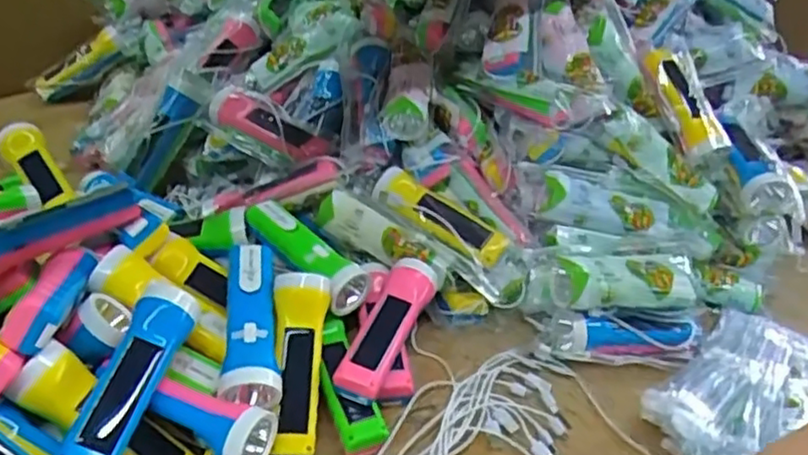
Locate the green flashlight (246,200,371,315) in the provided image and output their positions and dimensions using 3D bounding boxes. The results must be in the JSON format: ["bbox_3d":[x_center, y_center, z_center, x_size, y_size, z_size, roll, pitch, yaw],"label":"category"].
[{"bbox_3d":[-0.104,0.027,0.714,0.049,0.048,0.164,-24,43,-36],"label":"green flashlight"}]

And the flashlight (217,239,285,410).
[{"bbox_3d":[-0.142,0.084,0.618,0.051,0.046,0.171,-2,50,-11],"label":"flashlight"}]

